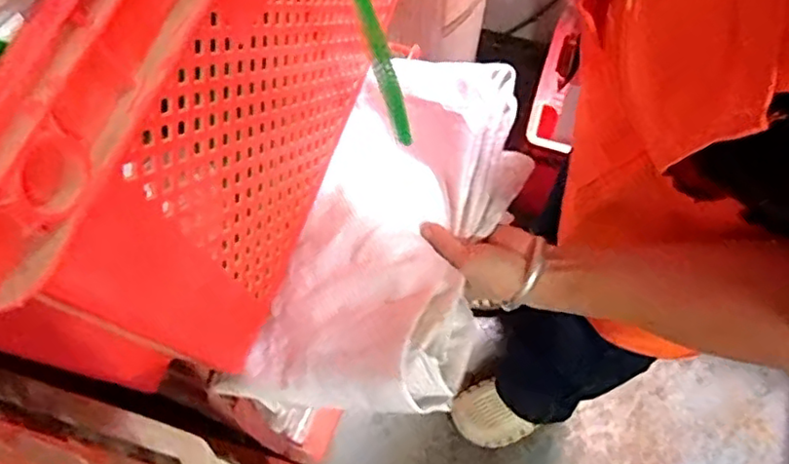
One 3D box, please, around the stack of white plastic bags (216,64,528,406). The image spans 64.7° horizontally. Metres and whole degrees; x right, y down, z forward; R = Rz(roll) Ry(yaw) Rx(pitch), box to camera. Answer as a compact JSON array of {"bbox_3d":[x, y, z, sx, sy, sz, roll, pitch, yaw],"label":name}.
[{"bbox_3d":[-0.007,0.002,0.543,0.199,0.087,0.321,-1,58,32],"label":"stack of white plastic bags"}]

